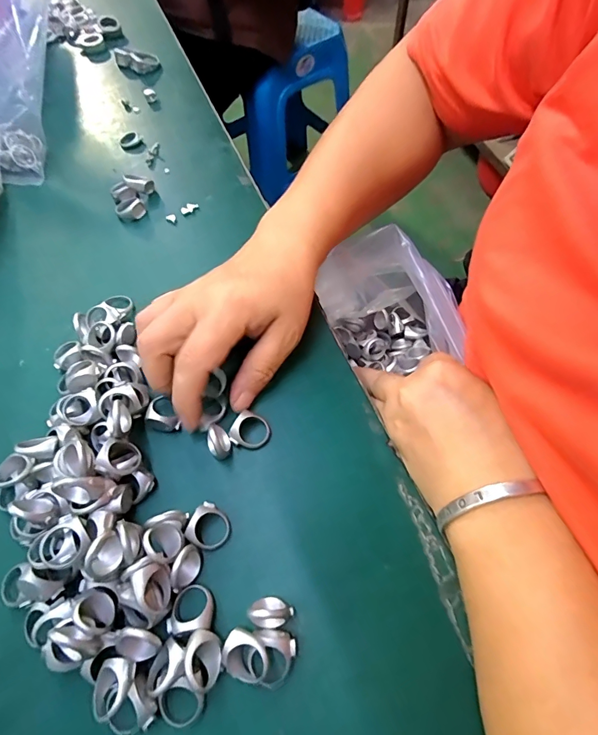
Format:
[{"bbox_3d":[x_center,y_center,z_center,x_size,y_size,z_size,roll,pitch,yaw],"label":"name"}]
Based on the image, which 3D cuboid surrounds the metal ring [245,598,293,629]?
[{"bbox_3d":[-0.014,0.120,0.199,0.022,0.014,0.012,-4,61,-1],"label":"metal ring"}]

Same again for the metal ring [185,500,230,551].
[{"bbox_3d":[-0.049,0.087,0.220,0.023,0.005,0.021,6,72,-18],"label":"metal ring"}]

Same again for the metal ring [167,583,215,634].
[{"bbox_3d":[-0.054,0.119,0.200,0.023,0.010,0.020,-12,62,-6],"label":"metal ring"}]

